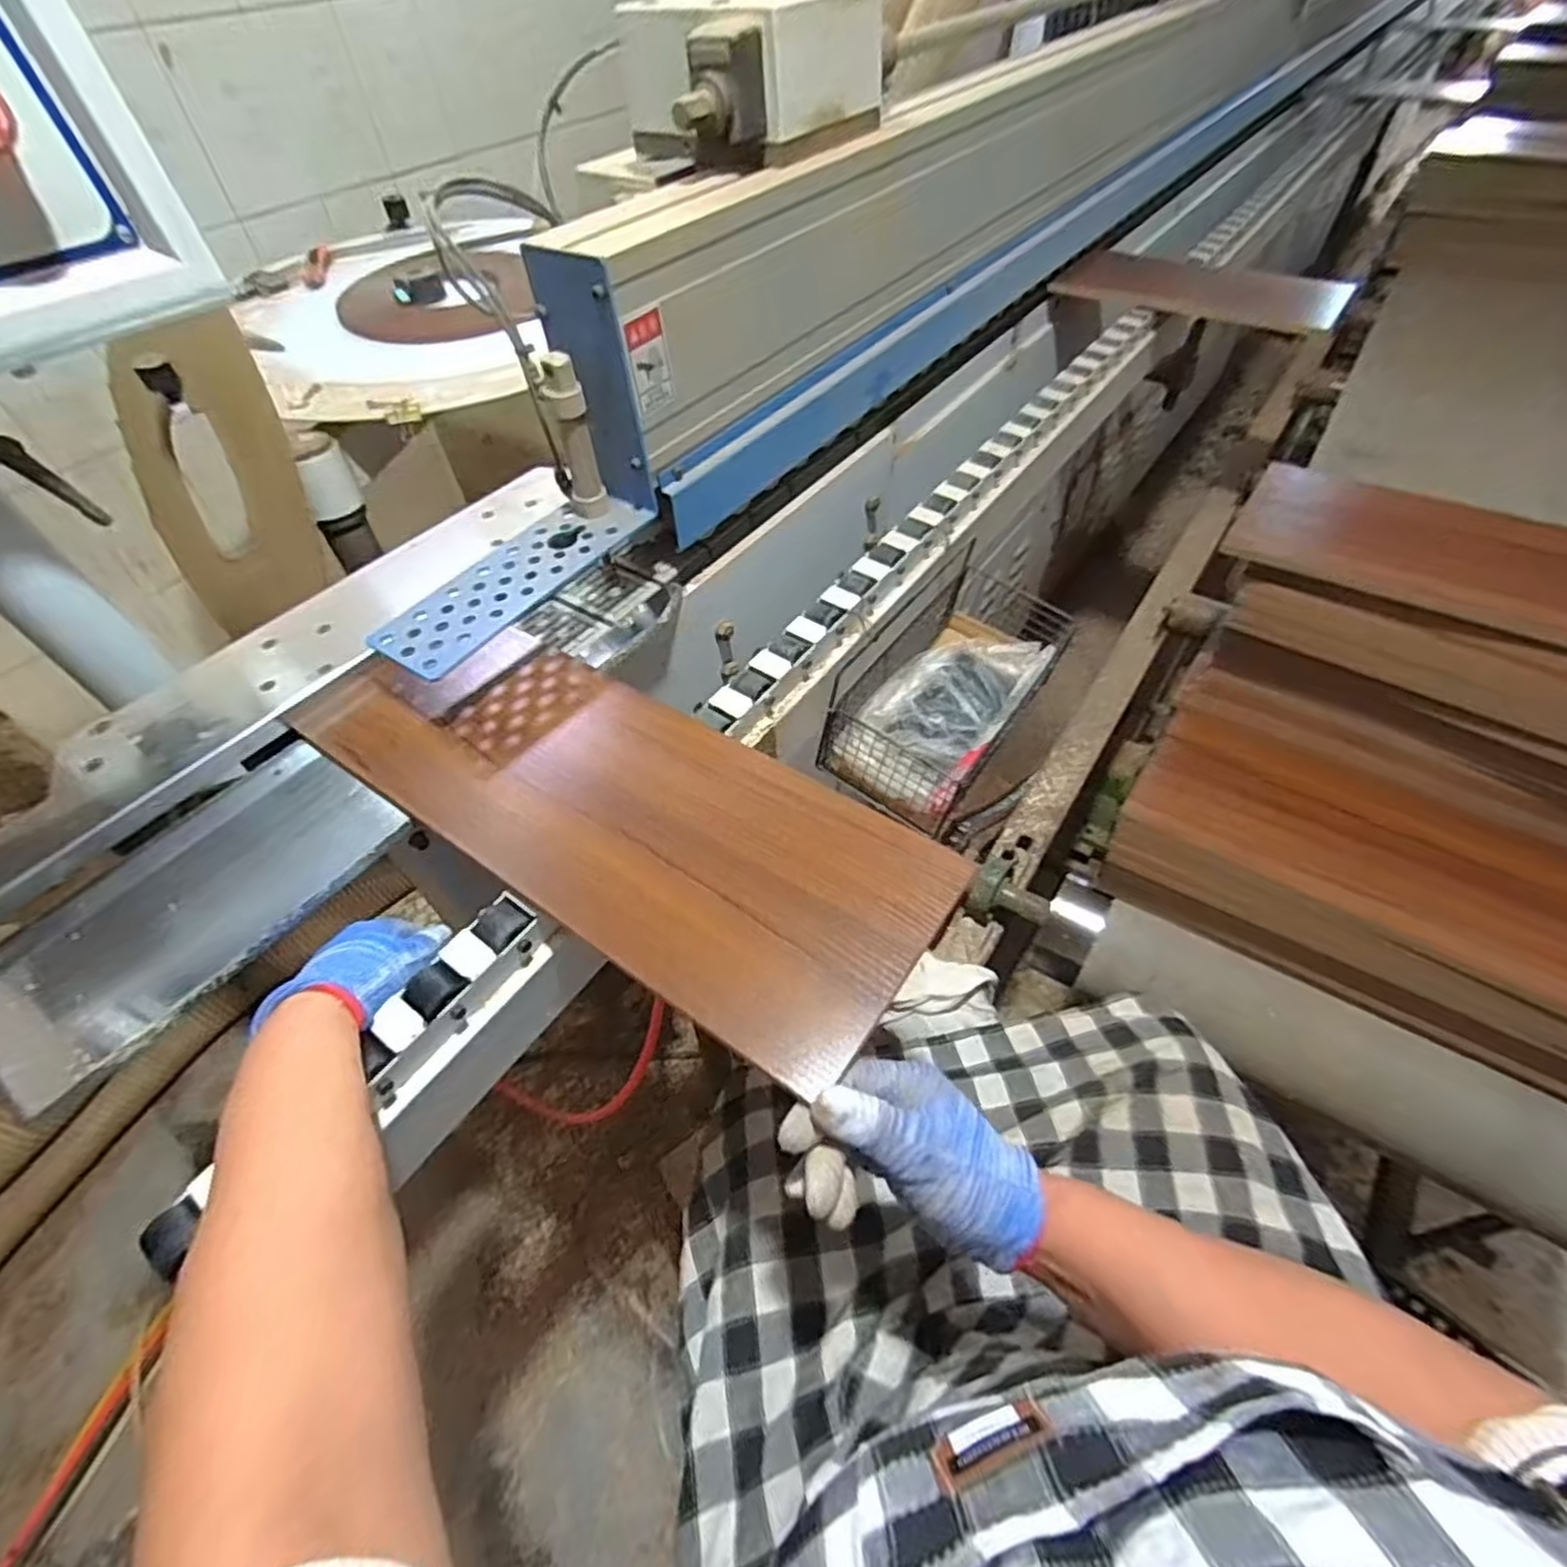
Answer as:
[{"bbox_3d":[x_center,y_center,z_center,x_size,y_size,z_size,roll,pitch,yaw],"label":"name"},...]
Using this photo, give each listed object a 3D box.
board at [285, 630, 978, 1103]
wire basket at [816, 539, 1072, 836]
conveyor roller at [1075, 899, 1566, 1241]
[{"bbox_3d":[-0.114,0.010,0.489,0.449,0.024,0.166,27,57,25],"label":"board"},{"bbox_3d":[0.159,-0.097,0.706,0.133,0.114,0.253,28,57,22],"label":"wire basket"},{"bbox_3d":[0.508,0.255,0.592,0.524,0.068,0.075,25,56,20],"label":"conveyor roller"}]

